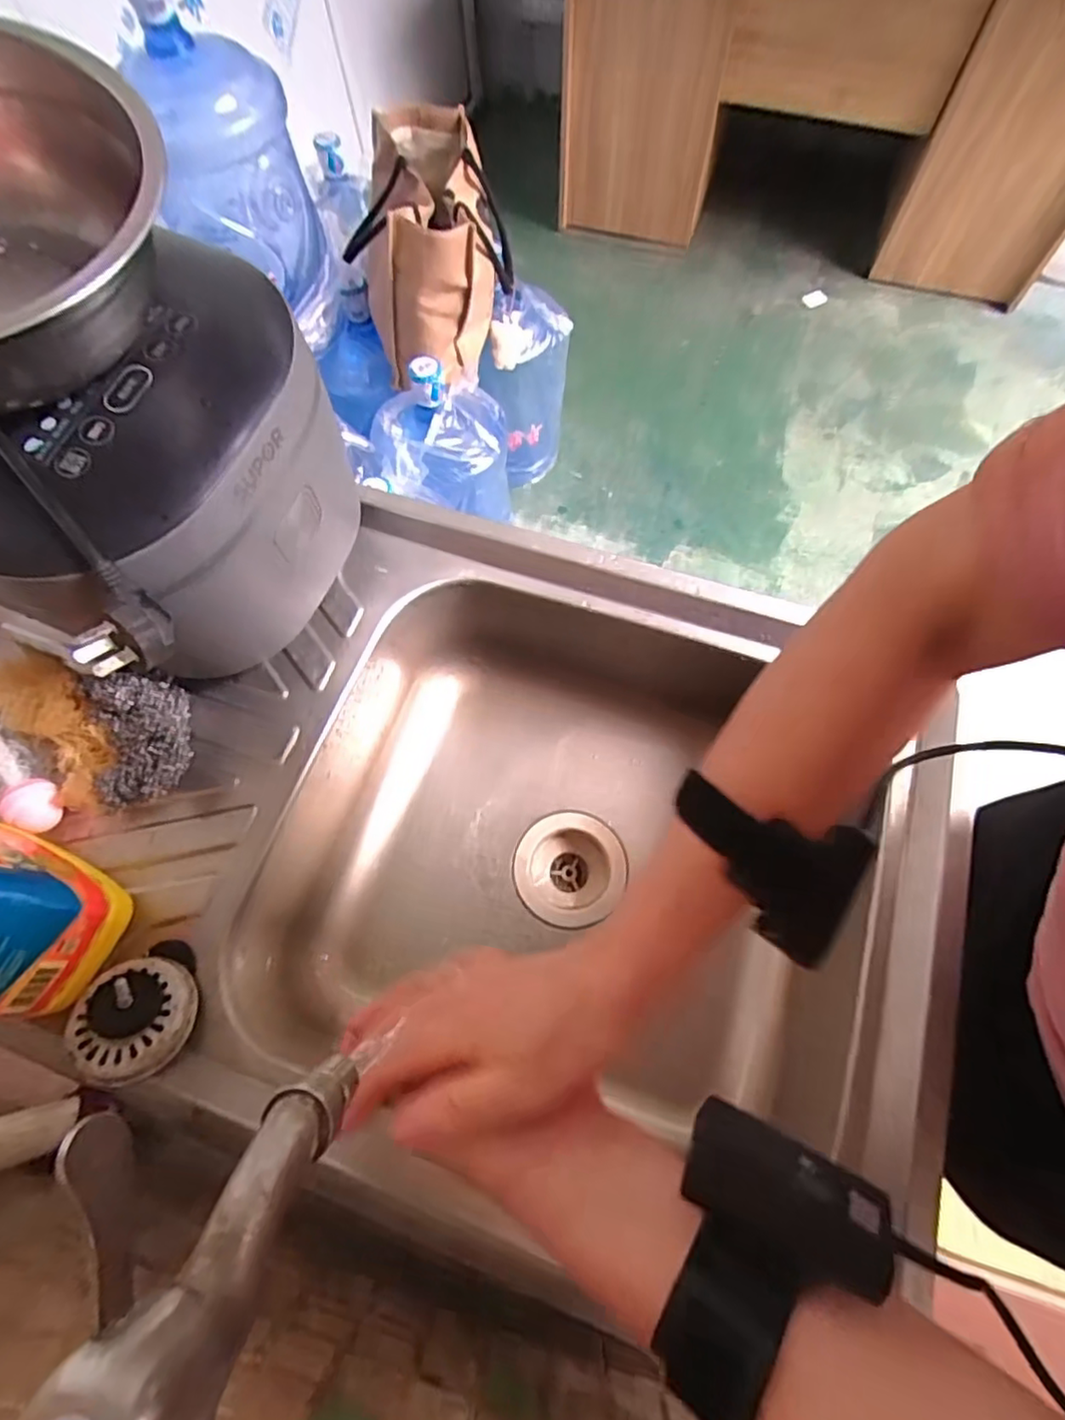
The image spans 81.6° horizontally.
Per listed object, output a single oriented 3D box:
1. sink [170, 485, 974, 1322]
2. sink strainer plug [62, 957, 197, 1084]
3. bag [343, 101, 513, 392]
[{"bbox_3d":[0.013,0.100,0.532,0.486,0.176,0.475,11,69,6],"label":"sink"},{"bbox_3d":[-0.258,0.198,0.398,0.067,0.036,0.071,-1,68,2],"label":"sink strainer plug"},{"bbox_3d":[-0.178,-0.802,1.096,0.269,0.247,0.363,-9,68,-2],"label":"bag"}]

